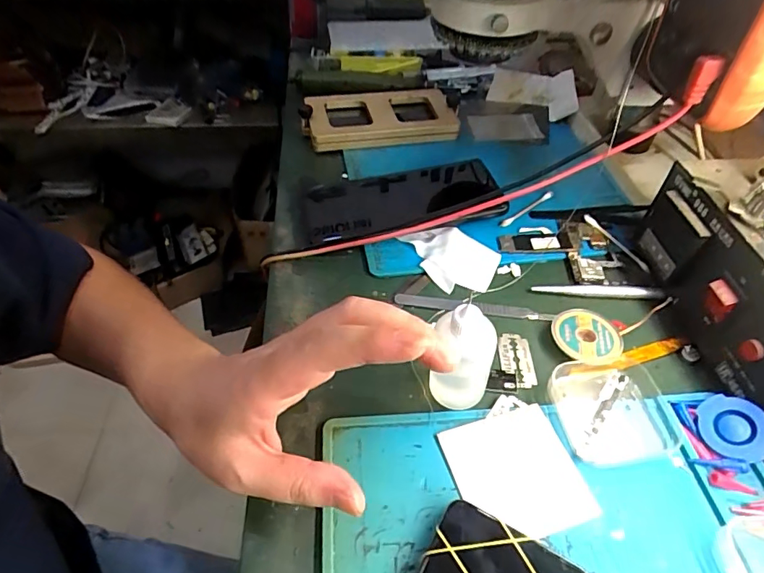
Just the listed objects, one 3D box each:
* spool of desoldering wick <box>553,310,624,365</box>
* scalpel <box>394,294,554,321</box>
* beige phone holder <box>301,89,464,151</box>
[{"bbox_3d":[0.138,0.035,0.323,0.045,0.010,0.044,1,47,-1],"label":"spool of desoldering wick"},{"bbox_3d":[0.066,0.015,0.350,0.112,0.004,0.009,6,63,8],"label":"scalpel"},{"bbox_3d":[-0.003,-0.178,0.504,0.157,0.027,0.073,-10,48,-11],"label":"beige phone holder"}]

